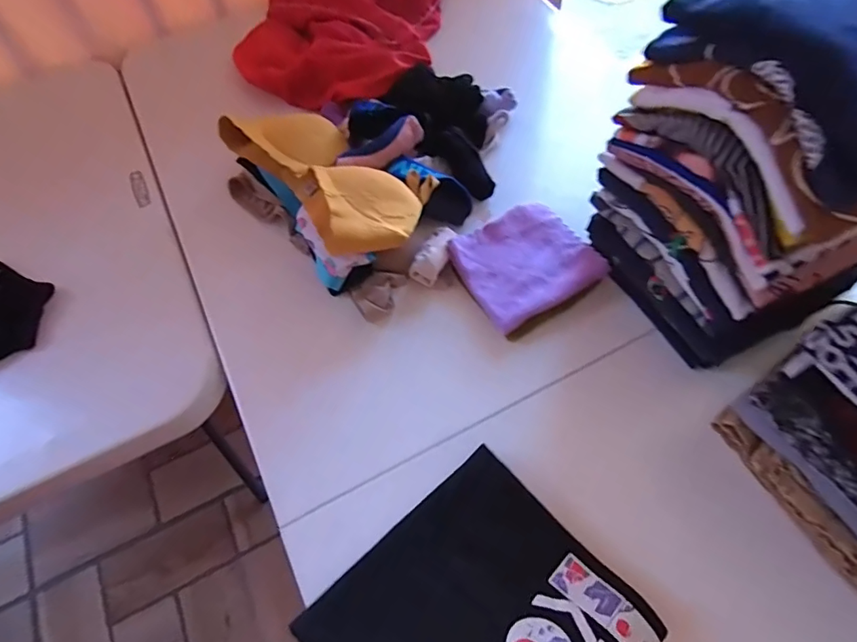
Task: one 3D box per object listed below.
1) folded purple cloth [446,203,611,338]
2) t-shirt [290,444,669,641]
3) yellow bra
[{"bbox_3d":[0.119,-0.071,0.628,0.155,0.034,0.140,-31,64,-13],"label":"folded purple cloth"},{"bbox_3d":[0.044,0.259,0.424,0.241,0.044,0.226,-35,59,-30],"label":"t-shirt"},{"bbox_3d":[-0.132,-0.187,0.628,0.124,0.087,0.289,-37,66,-16],"label":"yellow bra"}]

